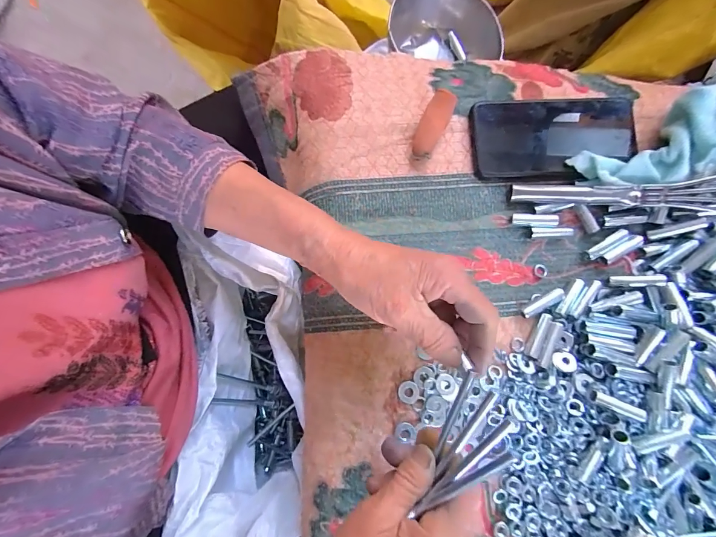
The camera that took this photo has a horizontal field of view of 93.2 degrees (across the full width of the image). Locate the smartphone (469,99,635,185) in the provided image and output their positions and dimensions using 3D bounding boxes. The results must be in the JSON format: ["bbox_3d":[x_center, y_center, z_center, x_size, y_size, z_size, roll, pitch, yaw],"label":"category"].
[{"bbox_3d":[0.188,-0.125,0.329,0.151,0.016,0.079,-3,83,4],"label":"smartphone"}]

